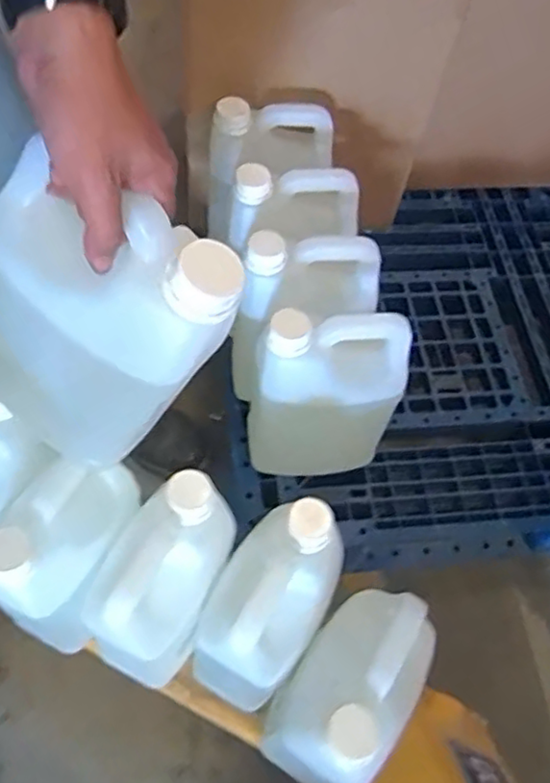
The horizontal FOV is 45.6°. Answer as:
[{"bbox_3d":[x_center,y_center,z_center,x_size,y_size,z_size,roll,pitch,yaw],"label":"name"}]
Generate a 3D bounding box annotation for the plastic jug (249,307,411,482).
[{"bbox_3d":[0.058,0.003,0.824,0.175,0.257,0.115,4,59,-4],"label":"plastic jug"}]

